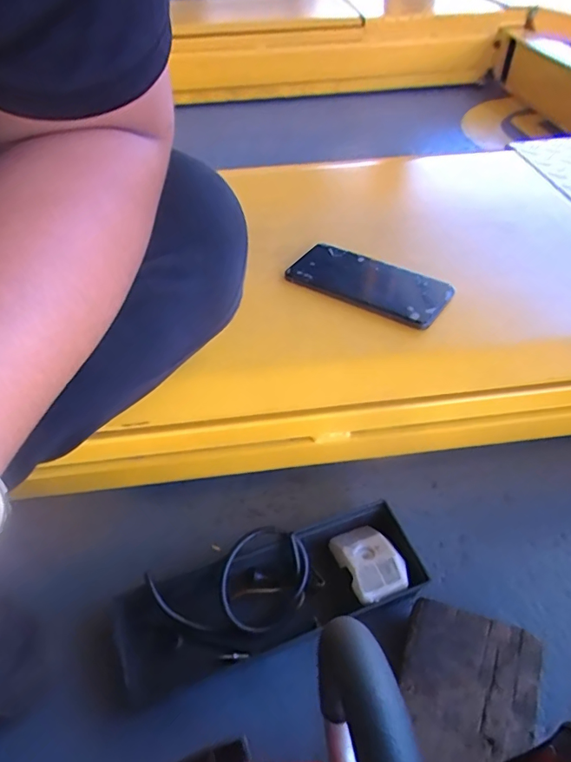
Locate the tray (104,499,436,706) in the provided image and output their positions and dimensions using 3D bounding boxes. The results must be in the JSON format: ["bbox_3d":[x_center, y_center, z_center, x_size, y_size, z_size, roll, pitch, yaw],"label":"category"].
[{"bbox_3d":[-0.013,0.204,0.469,0.284,0.040,0.104,-15,50,-14],"label":"tray"}]

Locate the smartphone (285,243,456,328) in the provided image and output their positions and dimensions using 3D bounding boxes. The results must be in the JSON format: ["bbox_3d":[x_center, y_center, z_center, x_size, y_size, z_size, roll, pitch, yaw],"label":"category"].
[{"bbox_3d":[0.086,-0.105,0.516,0.166,0.010,0.071,26,56,27],"label":"smartphone"}]

